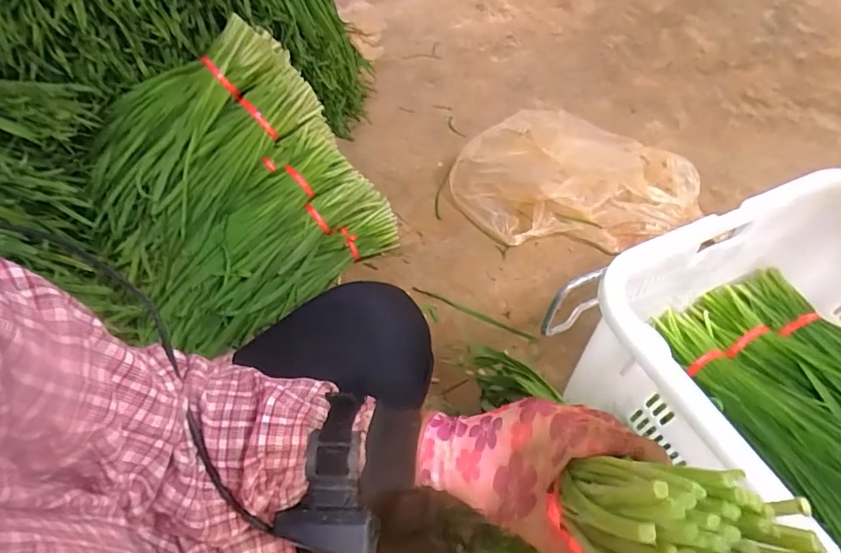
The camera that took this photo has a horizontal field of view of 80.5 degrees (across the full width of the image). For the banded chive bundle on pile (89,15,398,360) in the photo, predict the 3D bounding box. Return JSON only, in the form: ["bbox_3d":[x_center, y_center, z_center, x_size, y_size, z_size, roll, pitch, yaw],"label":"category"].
[{"bbox_3d":[-0.318,-0.148,0.860,0.451,0.093,0.455,-37,100,-16],"label":"banded chive bundle on pile"}]

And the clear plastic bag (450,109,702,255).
[{"bbox_3d":[0.340,-0.210,1.071,0.464,0.151,0.340,-21,57,-18],"label":"clear plastic bag"}]

